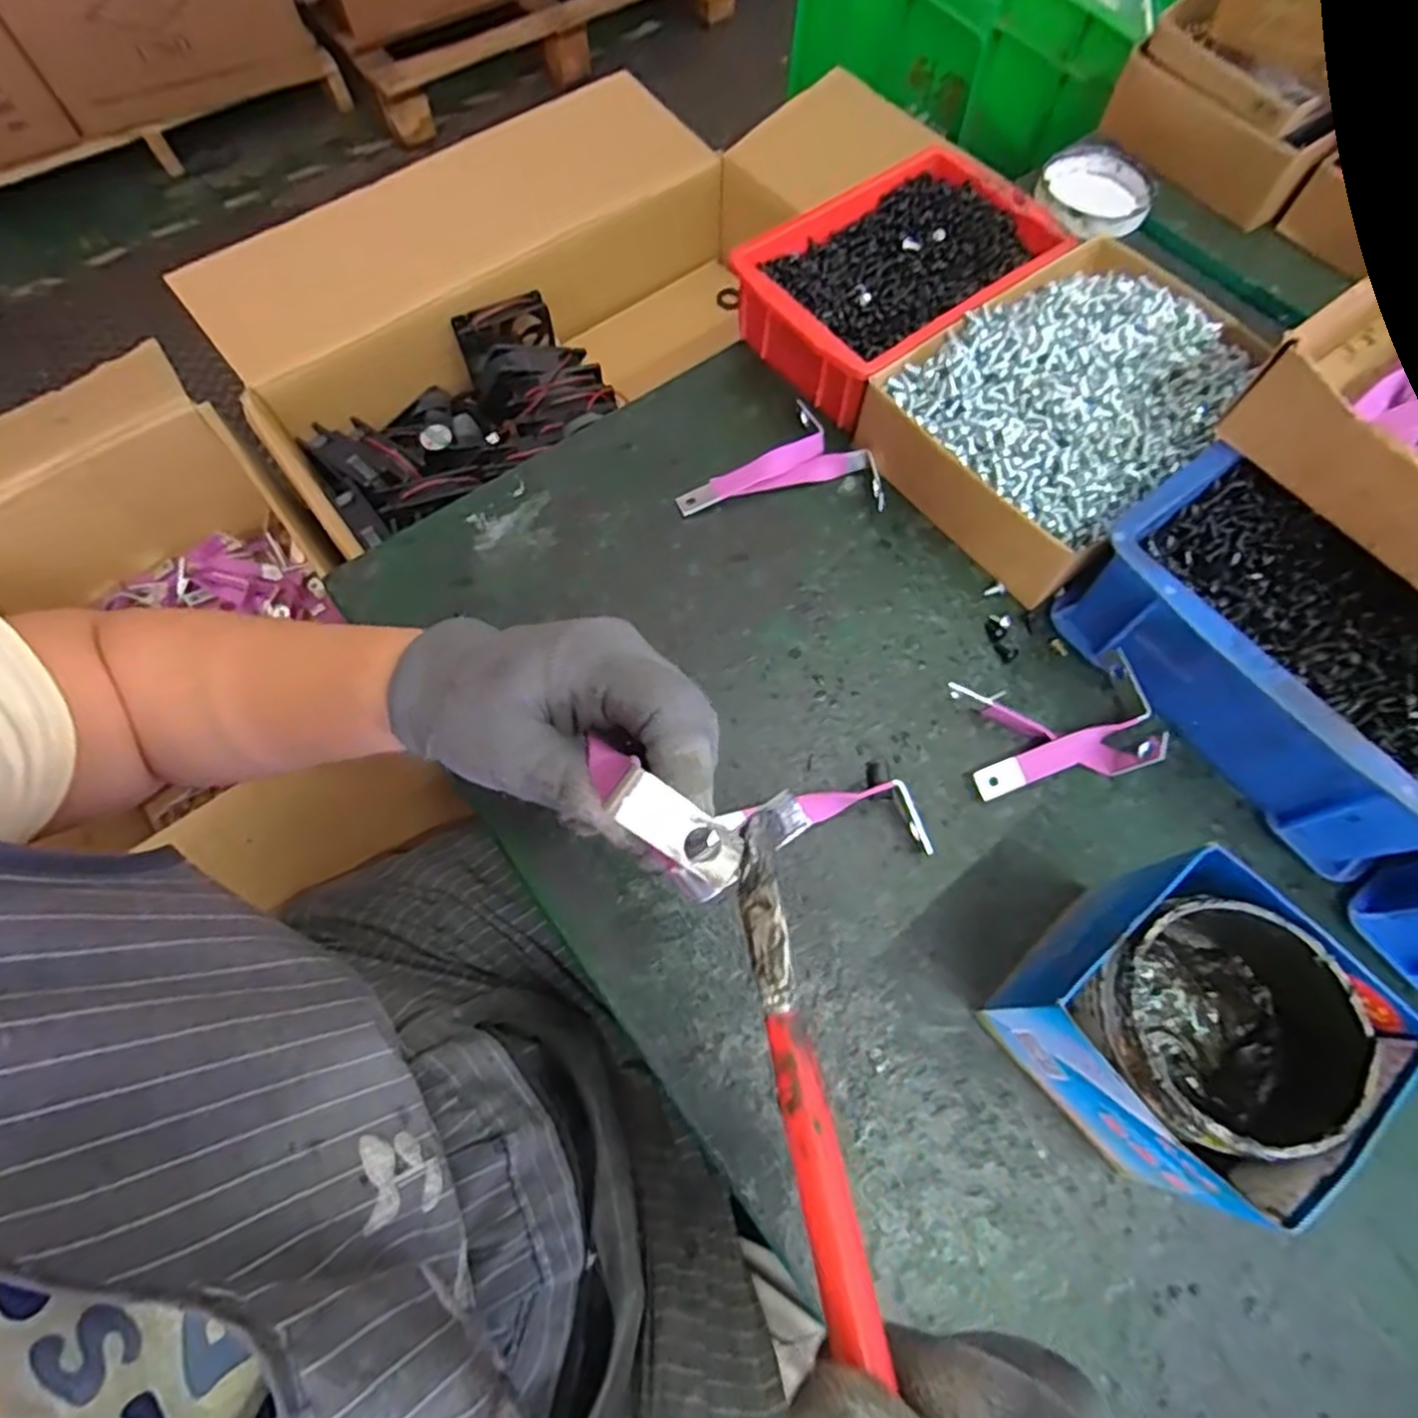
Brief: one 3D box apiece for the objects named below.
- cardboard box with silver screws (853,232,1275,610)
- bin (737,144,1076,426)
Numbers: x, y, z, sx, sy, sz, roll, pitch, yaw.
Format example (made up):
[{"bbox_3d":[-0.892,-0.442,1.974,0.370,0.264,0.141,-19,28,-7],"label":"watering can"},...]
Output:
[{"bbox_3d":[0.222,-0.184,0.438,0.208,0.079,0.157,-36,71,-14],"label":"cardboard box with silver screws"},{"bbox_3d":[0.125,-0.281,0.484,0.209,0.055,0.131,-34,71,-13],"label":"bin"}]

